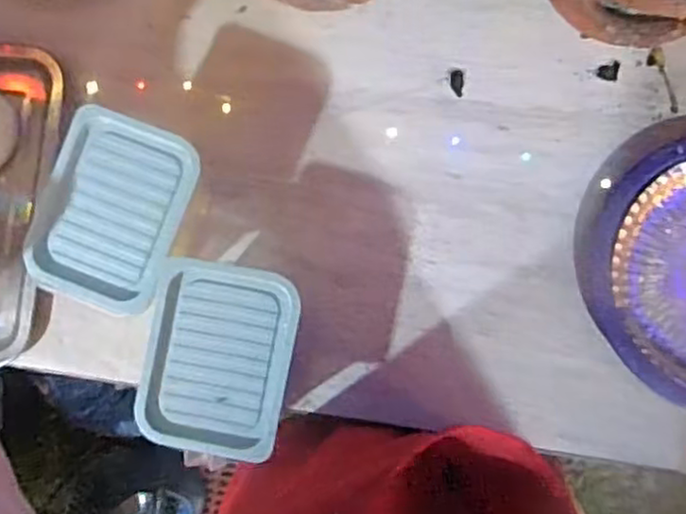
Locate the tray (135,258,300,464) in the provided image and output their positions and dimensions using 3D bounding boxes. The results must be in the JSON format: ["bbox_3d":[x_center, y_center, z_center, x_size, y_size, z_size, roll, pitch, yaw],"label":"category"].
[{"bbox_3d":[-0.101,0.082,0.552,0.116,0.013,0.150,8,86,4],"label":"tray"}]

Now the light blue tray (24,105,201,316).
[{"bbox_3d":[-0.189,-0.037,0.565,0.116,0.014,0.152,18,87,5],"label":"light blue tray"}]

